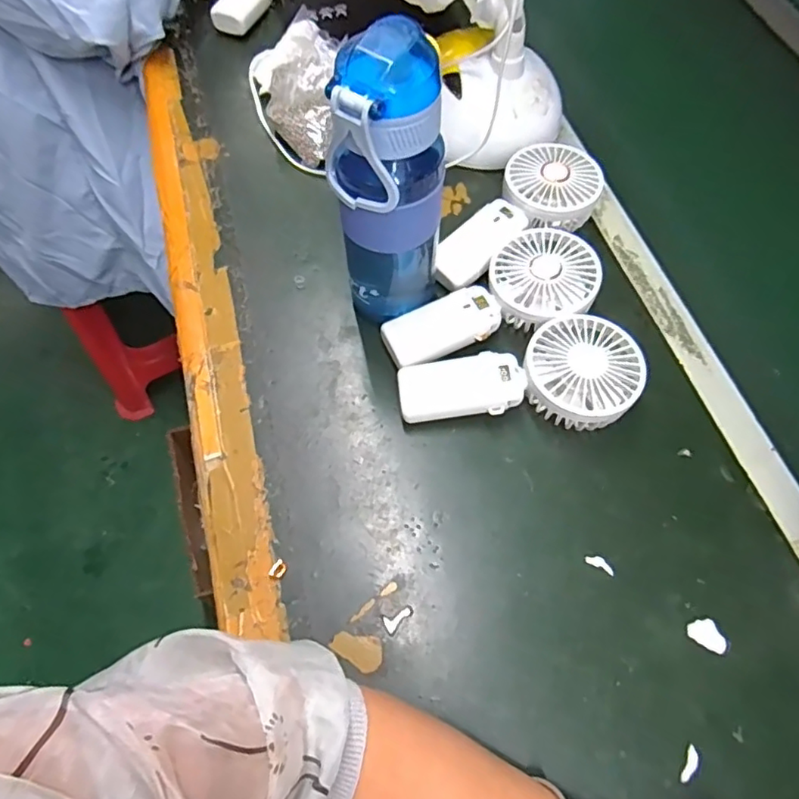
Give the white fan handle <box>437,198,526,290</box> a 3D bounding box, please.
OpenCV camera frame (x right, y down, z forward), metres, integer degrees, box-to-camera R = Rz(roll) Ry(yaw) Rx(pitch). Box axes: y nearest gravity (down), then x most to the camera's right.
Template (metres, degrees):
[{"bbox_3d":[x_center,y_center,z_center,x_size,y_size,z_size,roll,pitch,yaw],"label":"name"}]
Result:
[{"bbox_3d":[0.068,-0.137,0.503,0.045,0.020,0.102,36,67,15],"label":"white fan handle"}]

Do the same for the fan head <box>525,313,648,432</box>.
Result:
[{"bbox_3d":[0.141,-0.019,0.449,0.087,0.044,0.087,2,63,2],"label":"fan head"}]

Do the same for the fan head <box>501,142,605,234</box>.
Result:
[{"bbox_3d":[0.140,-0.195,0.530,0.085,0.032,0.094,16,64,6],"label":"fan head"}]

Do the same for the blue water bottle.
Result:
[{"bbox_3d":[-0.006,-0.134,0.408,0.068,0.223,0.063,-2,63,-3],"label":"blue water bottle"}]

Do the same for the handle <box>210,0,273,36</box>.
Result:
[{"bbox_3d":[-0.186,-0.485,0.697,0.045,0.022,0.103,19,64,7],"label":"handle"}]

